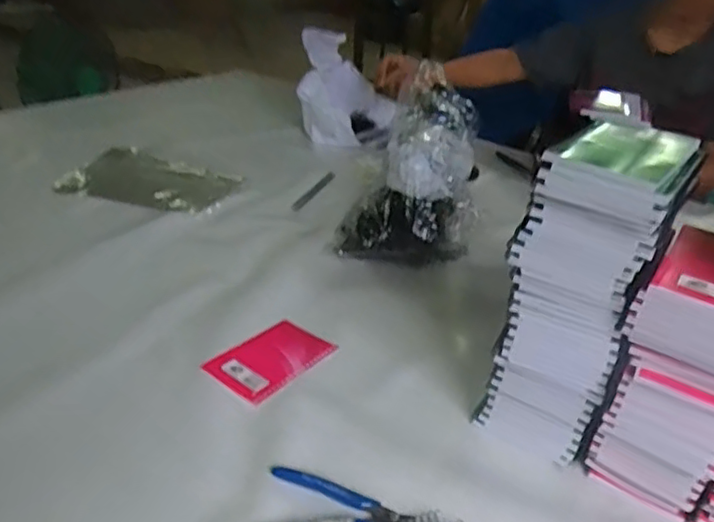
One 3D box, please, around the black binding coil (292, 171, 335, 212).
[{"bbox_3d":[-0.073,-0.116,1.064,0.020,0.013,0.143,17,32,19],"label":"black binding coil"}]

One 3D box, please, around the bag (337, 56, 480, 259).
[{"bbox_3d":[0.104,-0.153,0.957,0.159,0.122,0.393,12,49,16],"label":"bag"}]

